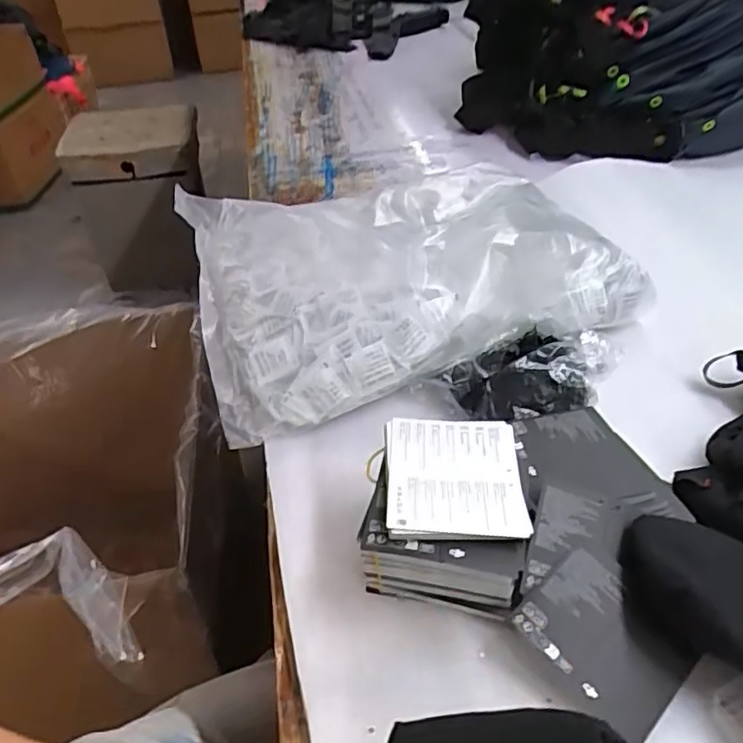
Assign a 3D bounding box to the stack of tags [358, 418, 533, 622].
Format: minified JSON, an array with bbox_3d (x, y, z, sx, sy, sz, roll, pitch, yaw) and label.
[{"bbox_3d":[0.056,0.096,0.441,0.104,0.058,0.118,7,42,11],"label":"stack of tags"}]

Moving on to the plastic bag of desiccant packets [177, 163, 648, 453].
[{"bbox_3d":[0.028,-0.128,0.683,0.454,0.081,0.367,-16,43,-15],"label":"plastic bag of desiccant packets"}]

